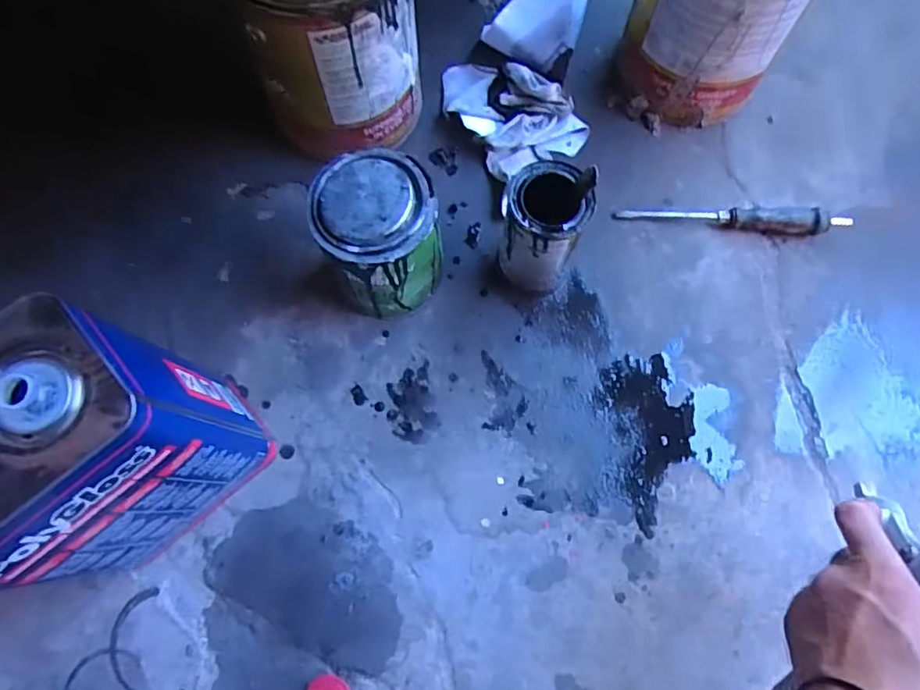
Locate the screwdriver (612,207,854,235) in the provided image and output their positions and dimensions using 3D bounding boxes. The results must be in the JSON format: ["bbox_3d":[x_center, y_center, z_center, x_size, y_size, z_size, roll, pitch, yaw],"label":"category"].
[{"bbox_3d":[0.285,-0.133,0.615,0.233,0.025,0.027,5,75,2],"label":"screwdriver"}]

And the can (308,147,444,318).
[{"bbox_3d":[-0.070,-0.097,0.537,0.098,0.146,0.104,-1,72,3],"label":"can"}]

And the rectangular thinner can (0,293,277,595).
[{"bbox_3d":[-0.260,0.090,0.427,0.178,0.258,0.106,-40,74,-10],"label":"rectangular thinner can"}]

